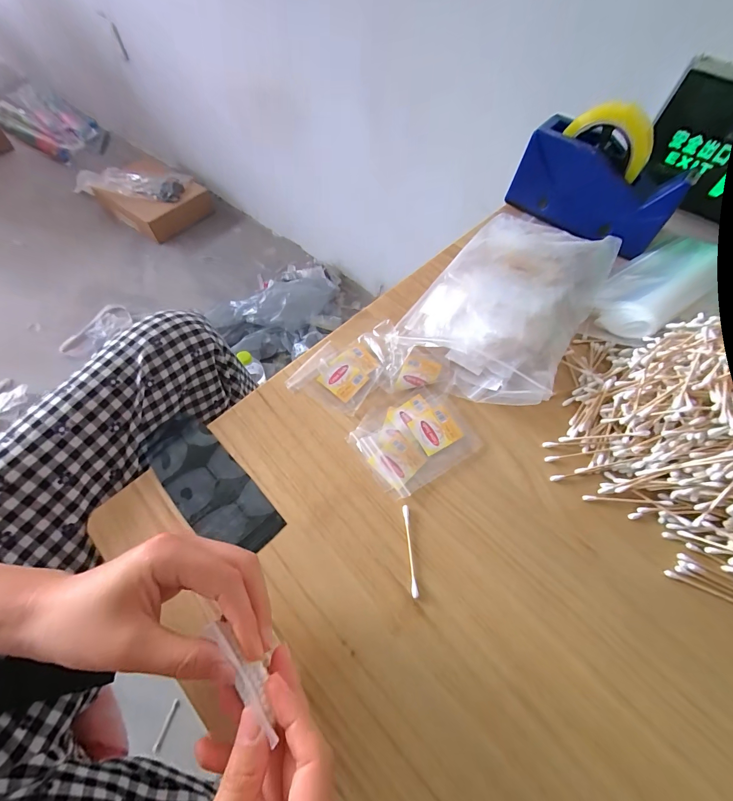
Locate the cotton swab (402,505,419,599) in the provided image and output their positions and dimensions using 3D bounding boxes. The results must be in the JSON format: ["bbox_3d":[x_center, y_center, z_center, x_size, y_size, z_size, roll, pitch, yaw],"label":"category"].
[{"bbox_3d":[0.037,0.126,0.294,0.005,0.004,0.071,-3,61,-3],"label":"cotton swab"}]

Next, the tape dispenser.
[{"bbox_3d":[0.295,-0.284,0.449,0.201,0.121,0.073,40,67,18],"label":"tape dispenser"}]

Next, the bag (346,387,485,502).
[{"bbox_3d":[0.048,0.036,0.341,0.108,0.007,0.087,-28,66,-16],"label":"bag"}]

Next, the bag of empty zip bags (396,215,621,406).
[{"bbox_3d":[0.171,-0.126,0.406,0.167,0.052,0.285,34,66,16],"label":"bag of empty zip bags"}]

